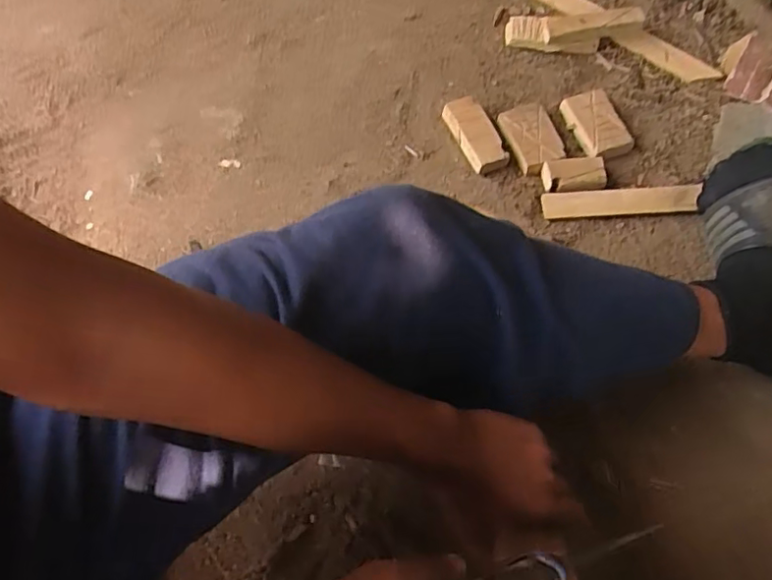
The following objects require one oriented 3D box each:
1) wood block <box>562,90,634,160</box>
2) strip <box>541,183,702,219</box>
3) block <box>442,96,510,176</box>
[{"bbox_3d":[0.269,-0.210,0.746,0.063,0.022,0.095,-19,68,-10],"label":"wood block"},{"bbox_3d":[0.280,-0.104,0.703,0.184,0.016,0.033,-2,66,-2],"label":"strip"},{"bbox_3d":[0.109,-0.193,0.738,0.042,0.025,0.107,-24,68,-12],"label":"block"}]

